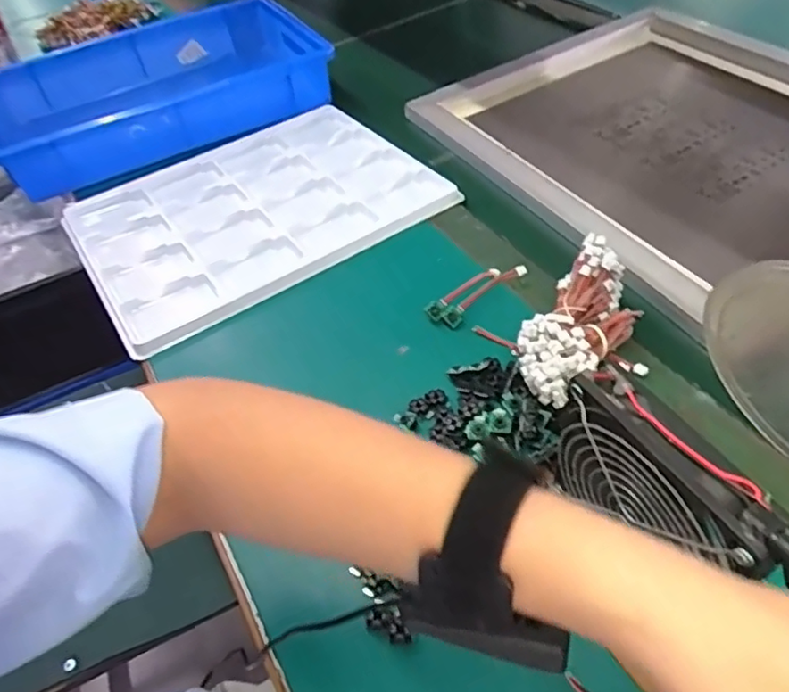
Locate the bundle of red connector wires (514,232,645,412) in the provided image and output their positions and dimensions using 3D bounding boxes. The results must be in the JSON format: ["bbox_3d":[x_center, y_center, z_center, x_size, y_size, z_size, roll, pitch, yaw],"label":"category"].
[{"bbox_3d":[0.145,-0.019,0.475,0.065,0.046,0.149,24,55,26],"label":"bundle of red connector wires"}]

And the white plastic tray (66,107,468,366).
[{"bbox_3d":[-0.154,-0.154,0.670,0.361,0.030,0.280,-32,51,-20],"label":"white plastic tray"}]

